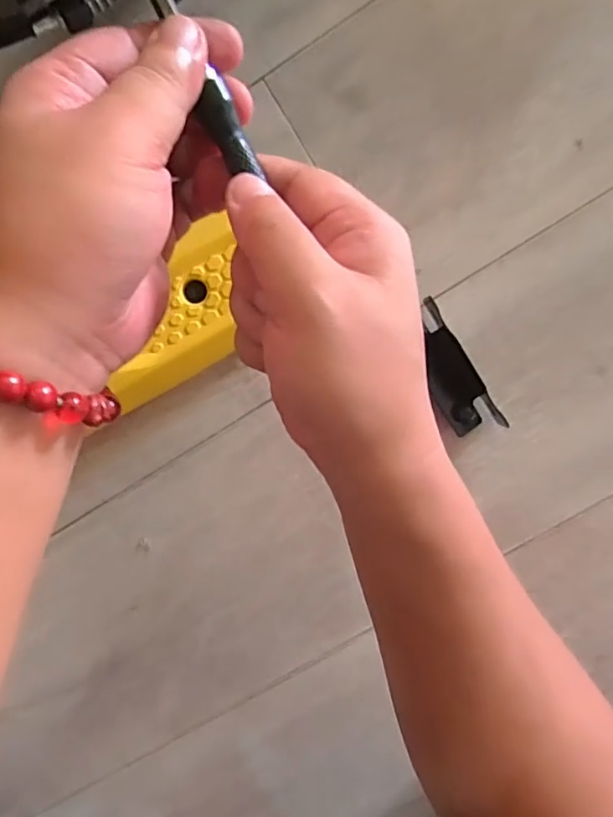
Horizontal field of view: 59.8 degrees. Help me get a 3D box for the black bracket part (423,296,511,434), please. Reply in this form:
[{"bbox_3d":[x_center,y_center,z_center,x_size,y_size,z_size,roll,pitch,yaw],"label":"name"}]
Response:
[{"bbox_3d":[0.103,-0.027,0.391,0.033,0.024,0.102,-31,96,5],"label":"black bracket part"}]

